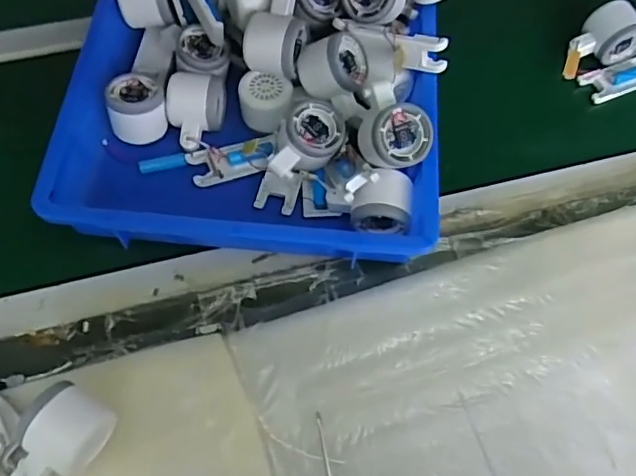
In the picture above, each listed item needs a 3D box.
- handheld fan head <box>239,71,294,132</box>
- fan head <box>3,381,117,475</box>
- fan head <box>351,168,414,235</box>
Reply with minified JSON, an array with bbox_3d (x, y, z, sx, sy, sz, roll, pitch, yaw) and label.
[{"bbox_3d":[-0.056,-0.145,0.595,0.054,0.039,0.047,2,65,-2],"label":"handheld fan head"},{"bbox_3d":[-0.212,0.163,0.450,0.060,0.052,0.085,38,69,14],"label":"fan head"},{"bbox_3d":[0.062,-0.032,0.547,0.057,0.062,0.049,6,65,0],"label":"fan head"}]

